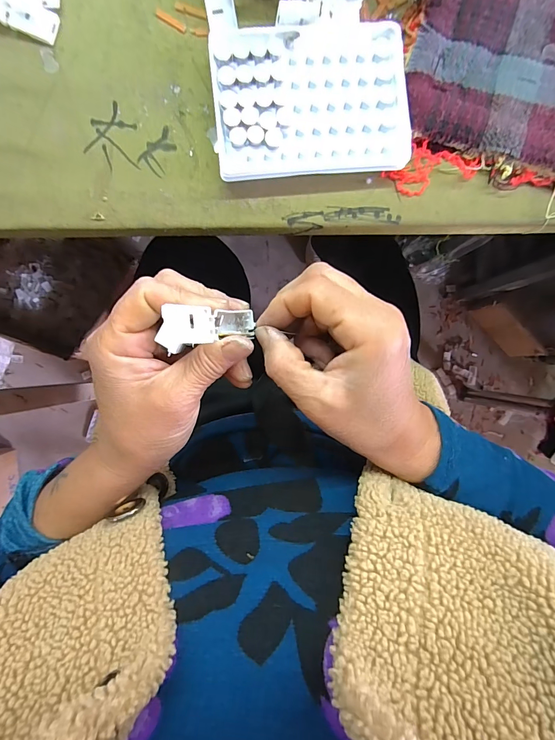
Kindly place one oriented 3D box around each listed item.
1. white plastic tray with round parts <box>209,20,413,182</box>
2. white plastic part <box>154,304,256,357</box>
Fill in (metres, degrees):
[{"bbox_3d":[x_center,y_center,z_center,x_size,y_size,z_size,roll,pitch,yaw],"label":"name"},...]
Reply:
[{"bbox_3d":[0.023,-0.185,0.241,0.130,0.019,0.095,-5,91,-3],"label":"white plastic tray with round parts"},{"bbox_3d":[-0.039,-0.024,0.198,0.053,0.016,0.019,-10,92,-43],"label":"white plastic part"}]

